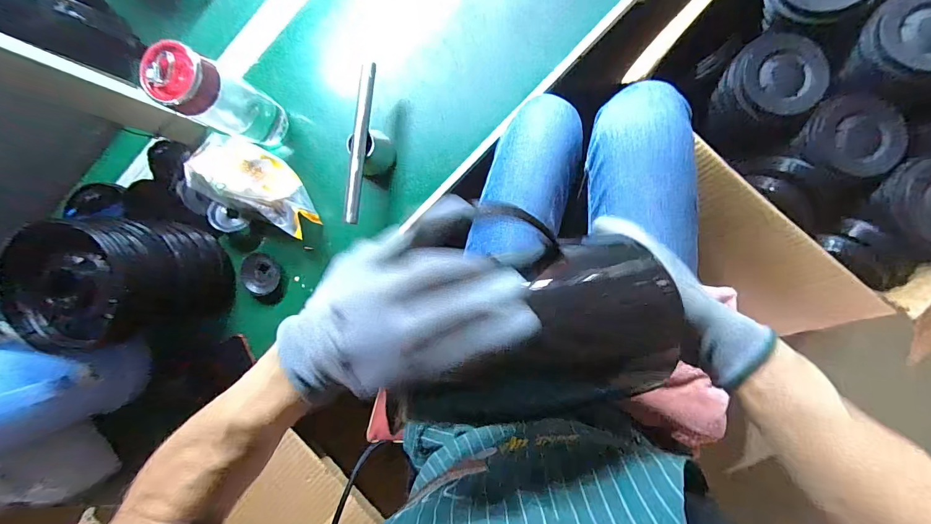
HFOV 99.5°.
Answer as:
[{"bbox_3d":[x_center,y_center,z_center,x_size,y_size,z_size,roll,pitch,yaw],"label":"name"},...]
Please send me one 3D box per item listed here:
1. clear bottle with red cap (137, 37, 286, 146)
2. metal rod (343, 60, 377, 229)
[{"bbox_3d":[-0.299,-0.200,0.491,0.059,0.173,0.069,36,96,5],"label":"clear bottle with red cap"},{"bbox_3d":[-0.133,-0.147,0.496,0.014,0.018,0.196,8,93,7],"label":"metal rod"}]

